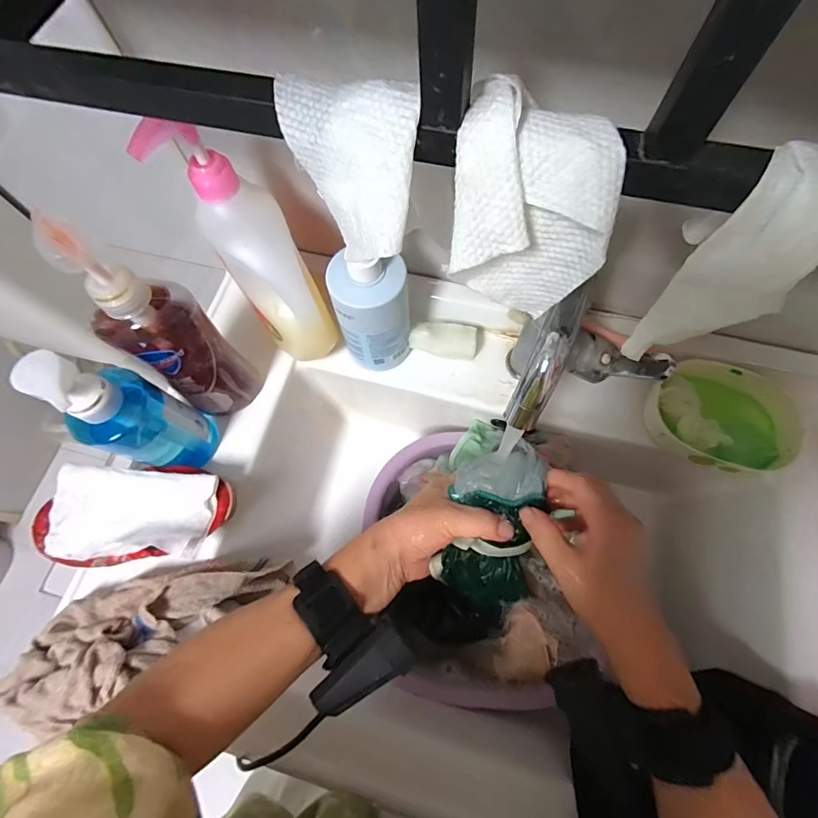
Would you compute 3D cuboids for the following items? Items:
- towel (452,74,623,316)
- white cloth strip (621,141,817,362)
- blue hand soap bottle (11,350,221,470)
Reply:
[{"bbox_3d":[0.060,-0.099,0.216,0.074,0.094,0.059,1,70,3],"label":"towel"},{"bbox_3d":[0.149,-0.066,0.194,0.048,0.111,0.016,49,38,17],"label":"white cloth strip"},{"bbox_3d":[-0.238,0.008,0.365,0.054,0.197,0.050,-12,70,-2],"label":"blue hand soap bottle"}]

